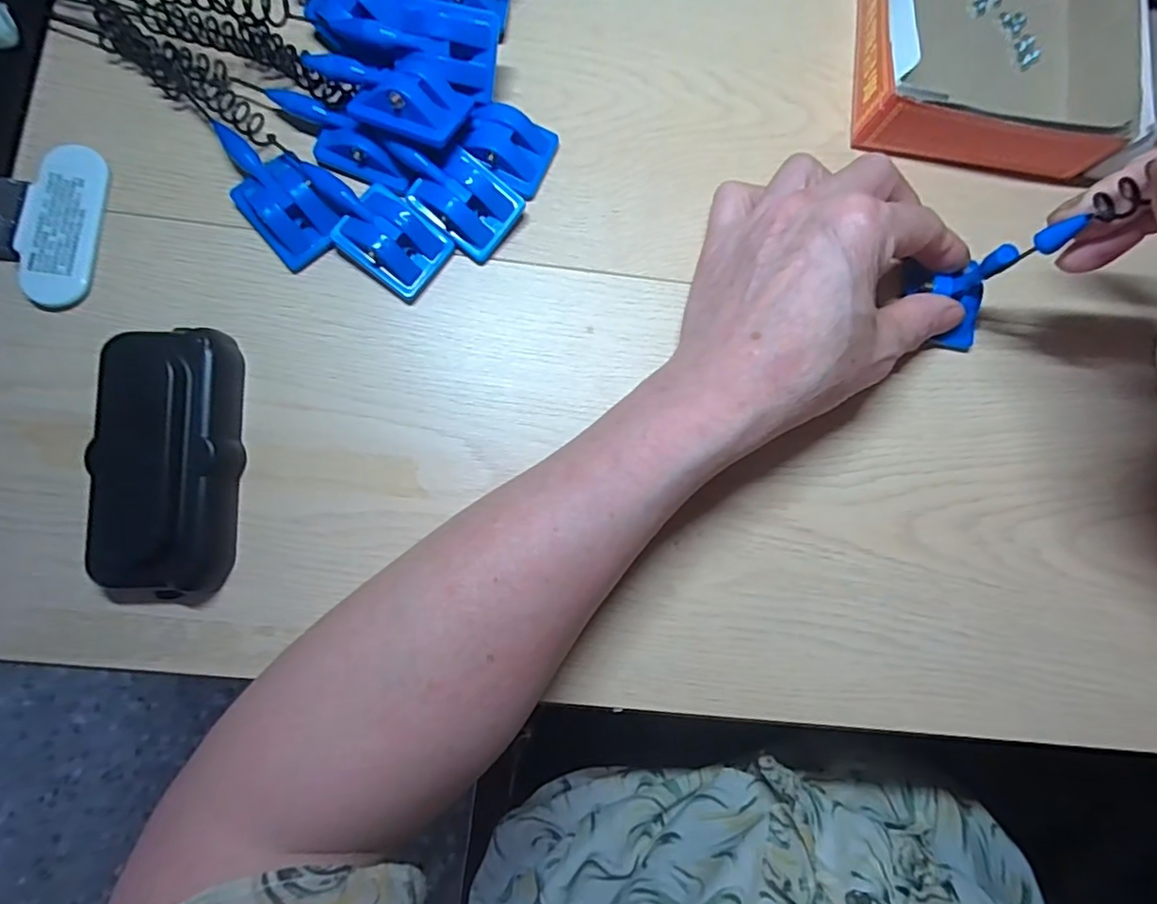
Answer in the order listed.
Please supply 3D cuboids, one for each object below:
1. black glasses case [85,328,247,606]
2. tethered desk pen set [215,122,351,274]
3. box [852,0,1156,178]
[{"bbox_3d":[-0.171,0.006,0.241,0.051,0.027,0.110,-4,84,-3],"label":"black glasses case"},{"bbox_3d":[-0.137,-0.116,0.260,0.064,0.016,0.033,45,83,3],"label":"tethered desk pen set"},{"bbox_3d":[0.206,-0.204,0.285,0.139,0.036,0.134,0,83,-3],"label":"box"}]

